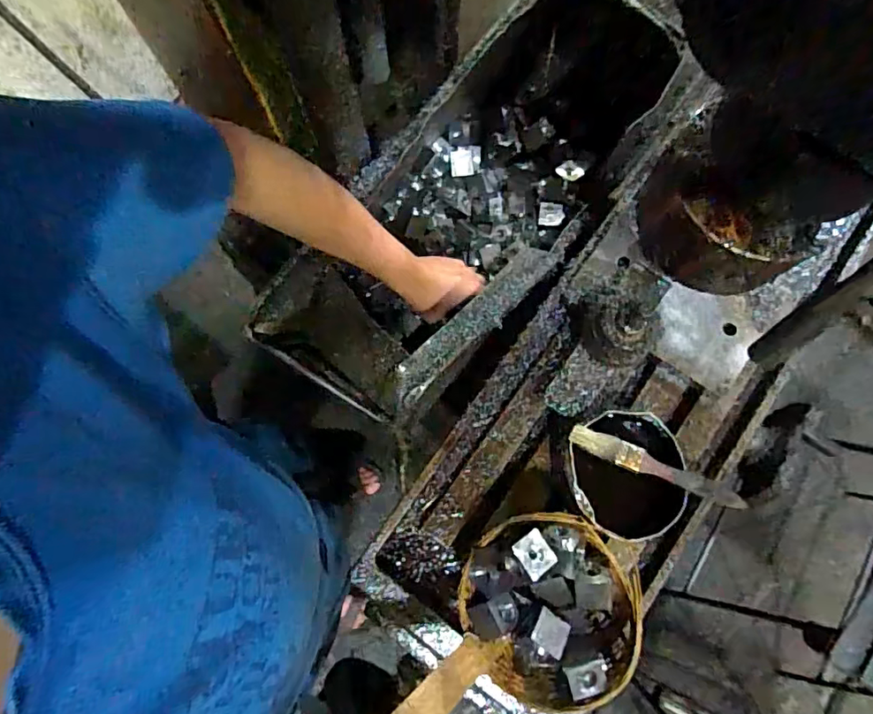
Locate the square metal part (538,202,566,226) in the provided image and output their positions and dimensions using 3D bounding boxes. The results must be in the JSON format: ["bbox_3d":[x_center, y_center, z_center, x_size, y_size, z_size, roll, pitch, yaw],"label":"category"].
[{"bbox_3d":[0.143,-0.176,0.663,0.032,0.008,0.033,6,76,18],"label":"square metal part"}]

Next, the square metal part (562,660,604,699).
[{"bbox_3d":[0.112,0.239,0.399,0.030,0.010,0.023,-12,78,-4],"label":"square metal part"}]

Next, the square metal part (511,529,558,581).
[{"bbox_3d":[0.073,0.146,0.397,0.025,0.009,0.028,-32,80,-8],"label":"square metal part"}]

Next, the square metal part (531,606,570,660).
[{"bbox_3d":[0.086,0.206,0.400,0.027,0.004,0.025,37,66,-1],"label":"square metal part"}]

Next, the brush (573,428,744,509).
[{"bbox_3d":[0.182,0.092,0.448,0.143,0.010,0.021,24,78,4],"label":"brush"}]

